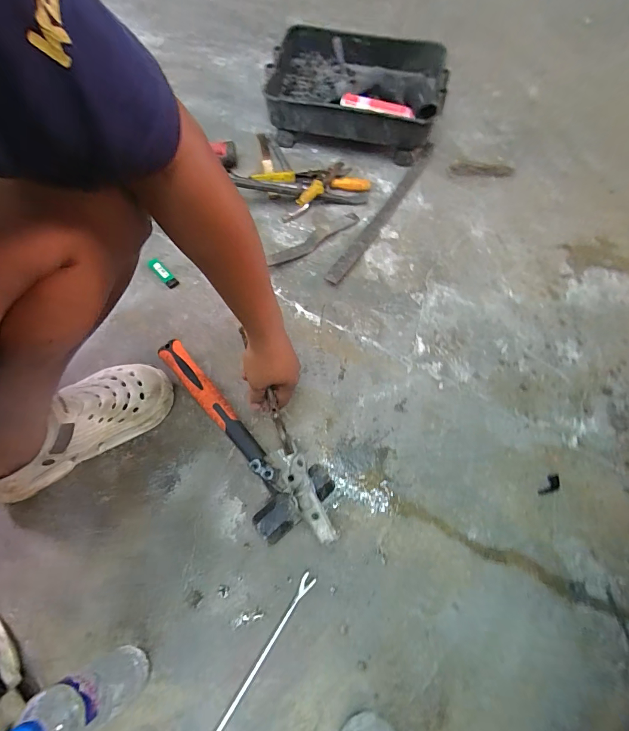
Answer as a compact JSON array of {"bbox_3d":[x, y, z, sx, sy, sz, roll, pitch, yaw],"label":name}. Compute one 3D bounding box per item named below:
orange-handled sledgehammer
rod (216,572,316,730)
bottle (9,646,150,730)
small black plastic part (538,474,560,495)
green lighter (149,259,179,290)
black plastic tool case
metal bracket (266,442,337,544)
[{"bbox_3d":[-0.128,0.088,0.602,0.131,0.051,0.380,-36,70,-14],"label":"orange-handled sledgehammer"},{"bbox_3d":[-0.075,0.404,0.480,0.021,0.008,0.258,30,70,12],"label":"rod"},{"bbox_3d":[-0.242,0.359,0.392,0.057,0.209,0.065,-37,71,-15],"label":"bottle"},{"bbox_3d":[0.376,0.192,0.574,0.020,0.004,0.047,42,73,16],"label":"small black plastic part"},{"bbox_3d":[-0.307,-0.187,0.737,0.023,0.018,0.076,-42,73,-16],"label":"green lighter"},{"bbox_3d":[0.099,-0.648,0.873,0.400,0.144,0.298,7,69,7],"label":"black plastic tool case"},{"bbox_3d":[-0.022,0.187,0.521,0.050,0.020,0.141,-24,69,-5],"label":"metal bracket"}]

